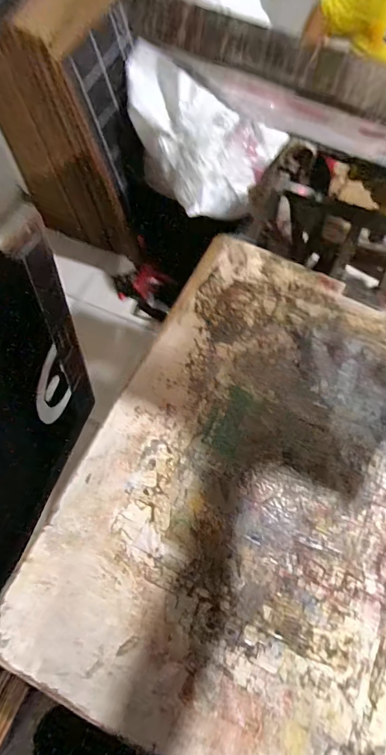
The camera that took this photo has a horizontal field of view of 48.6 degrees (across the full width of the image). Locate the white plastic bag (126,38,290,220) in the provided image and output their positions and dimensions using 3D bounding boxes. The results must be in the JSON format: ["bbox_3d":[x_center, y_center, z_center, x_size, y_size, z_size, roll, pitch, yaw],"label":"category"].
[{"bbox_3d":[-0.008,-0.642,1.149,0.421,0.237,0.326,23,70,7],"label":"white plastic bag"}]

